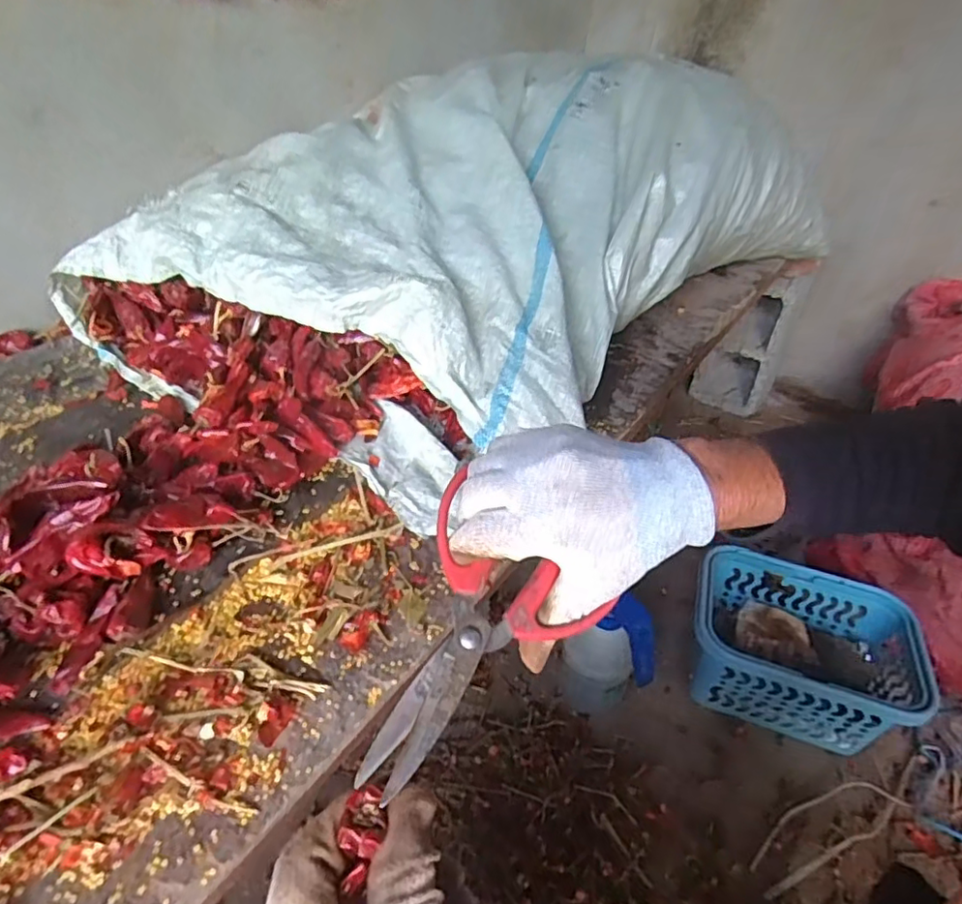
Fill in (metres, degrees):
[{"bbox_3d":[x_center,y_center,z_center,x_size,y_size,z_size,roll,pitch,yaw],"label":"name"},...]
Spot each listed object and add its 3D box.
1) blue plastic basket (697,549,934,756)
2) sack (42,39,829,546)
[{"bbox_3d":[0.489,0.315,0.936,0.332,0.169,0.220,15,39,12],"label":"blue plastic basket"},{"bbox_3d":[0.023,-0.359,0.903,0.605,0.310,1.044,30,45,28],"label":"sack"}]

